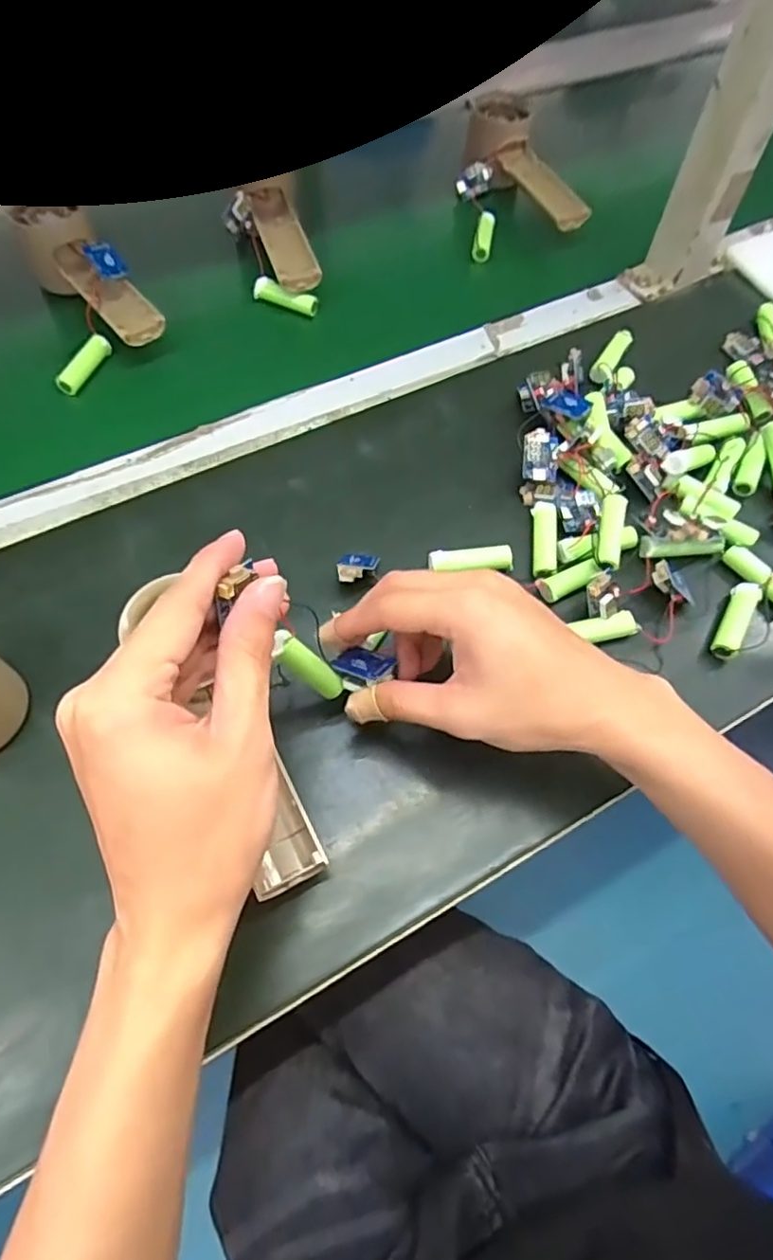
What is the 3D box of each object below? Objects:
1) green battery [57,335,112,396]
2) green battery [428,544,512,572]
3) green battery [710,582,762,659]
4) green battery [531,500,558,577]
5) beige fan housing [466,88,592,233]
[{"bbox_3d":[-0.218,-0.191,0.450,0.013,0.011,0.053,20,64,8],"label":"green battery"},{"bbox_3d":[0.051,-0.042,0.383,0.049,0.014,0.016,0,64,-3],"label":"green battery"},{"bbox_3d":[0.204,-0.007,0.365,0.014,0.015,0.047,28,66,11],"label":"green battery"},{"bbox_3d":[0.098,-0.056,0.386,0.015,0.012,0.051,4,64,-1],"label":"green battery"},{"bbox_3d":[0.119,-0.411,0.554,0.054,0.042,0.163,-19,66,-12],"label":"beige fan housing"}]

